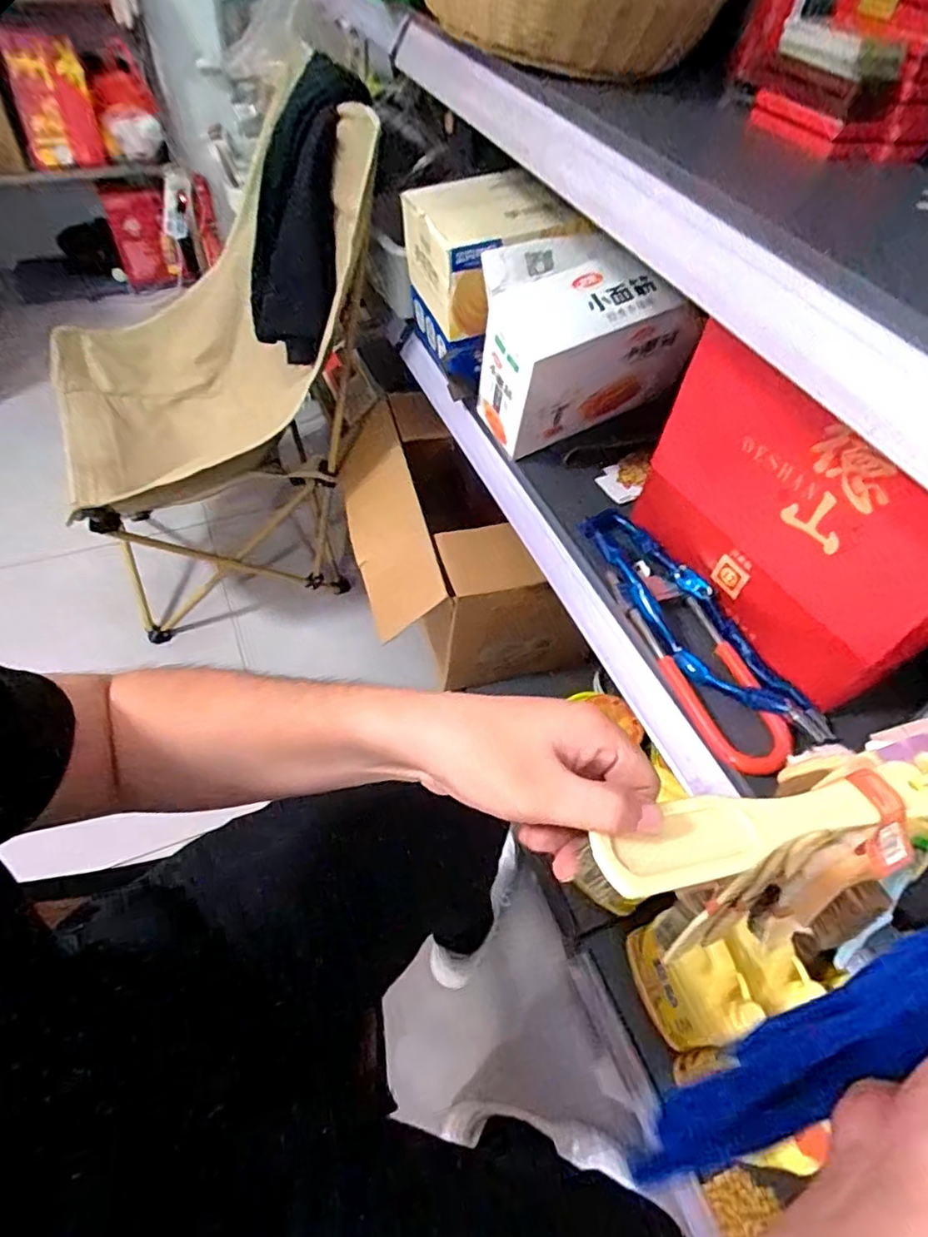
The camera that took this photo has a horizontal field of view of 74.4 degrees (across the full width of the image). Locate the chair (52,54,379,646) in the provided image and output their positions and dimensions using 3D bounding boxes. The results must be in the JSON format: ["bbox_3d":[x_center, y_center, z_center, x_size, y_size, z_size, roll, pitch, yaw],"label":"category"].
[{"bbox_3d":[-0.500,-0.460,1.183,0.575,0.883,0.527,-20,57,-19],"label":"chair"}]

